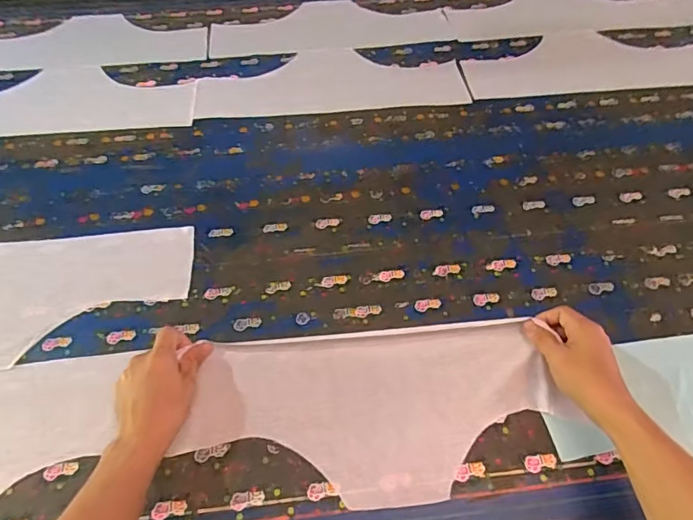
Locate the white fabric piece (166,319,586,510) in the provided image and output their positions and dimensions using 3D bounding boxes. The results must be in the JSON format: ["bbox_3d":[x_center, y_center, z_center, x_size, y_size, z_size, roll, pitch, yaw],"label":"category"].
[{"bbox_3d":[0.029,0.163,0.531,0.389,0.042,0.177,-4,51,0],"label":"white fabric piece"}]

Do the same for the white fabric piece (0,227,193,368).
[{"bbox_3d":[-0.460,0.049,0.633,0.492,0.010,0.195,-4,51,-1],"label":"white fabric piece"}]

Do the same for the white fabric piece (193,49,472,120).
[{"bbox_3d":[-0.030,-0.334,0.914,0.476,0.008,0.182,-6,51,-2],"label":"white fabric piece"}]

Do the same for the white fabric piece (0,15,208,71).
[{"bbox_3d":[-0.535,-0.448,1.012,0.498,0.008,0.198,-1,51,2],"label":"white fabric piece"}]

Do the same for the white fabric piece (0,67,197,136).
[{"bbox_3d":[-0.519,-0.284,0.886,0.494,0.007,0.184,-4,53,2],"label":"white fabric piece"}]

